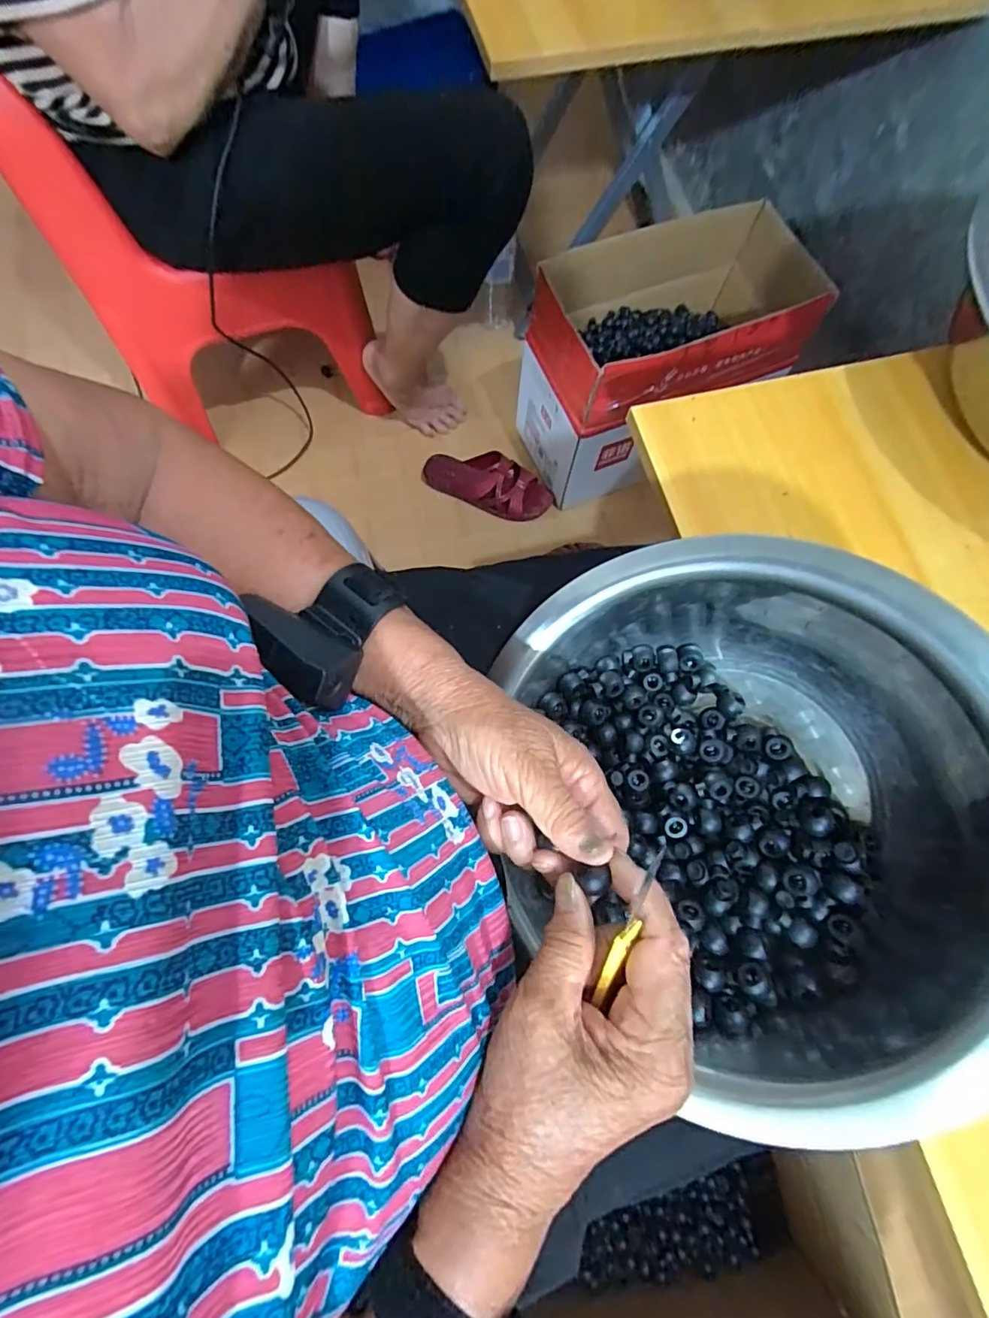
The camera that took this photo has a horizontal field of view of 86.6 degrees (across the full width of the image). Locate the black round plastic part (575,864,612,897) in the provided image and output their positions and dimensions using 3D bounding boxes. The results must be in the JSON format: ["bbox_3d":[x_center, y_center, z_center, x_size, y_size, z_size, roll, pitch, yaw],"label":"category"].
[{"bbox_3d":[0.047,0.106,0.251,0.015,0.012,0.013,4,74,-1],"label":"black round plastic part"}]

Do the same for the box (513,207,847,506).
[{"bbox_3d":[0.279,-0.498,0.874,0.438,0.282,0.242,-23,76,-9],"label":"box"}]

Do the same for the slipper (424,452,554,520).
[{"bbox_3d":[-0.012,-0.322,0.962,0.236,0.047,0.092,24,74,5],"label":"slipper"}]

